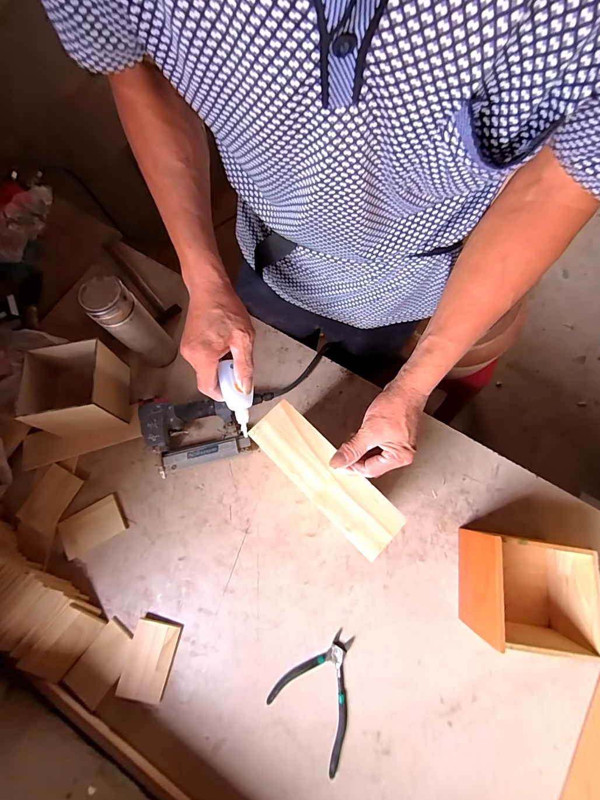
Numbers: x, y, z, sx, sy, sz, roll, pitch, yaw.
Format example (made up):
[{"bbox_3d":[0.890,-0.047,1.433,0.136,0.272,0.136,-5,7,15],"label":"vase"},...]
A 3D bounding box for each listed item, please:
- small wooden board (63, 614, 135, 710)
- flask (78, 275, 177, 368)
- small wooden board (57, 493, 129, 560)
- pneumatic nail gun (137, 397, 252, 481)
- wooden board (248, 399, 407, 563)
[{"bbox_3d":[-0.324,0.431,0.534,0.069,0.008,0.114,34,77,12],"label":"small wooden board"},{"bbox_3d":[-0.286,-0.123,0.576,0.072,0.209,0.067,37,77,13],"label":"flask"},{"bbox_3d":[-0.375,0.227,0.591,0.111,0.013,0.068,-29,74,-7],"label":"small wooden board"},{"bbox_3d":[-0.197,0.052,0.615,0.179,0.052,0.145,-19,73,-4],"label":"pneumatic nail gun"},{"bbox_3d":[0.031,0.096,0.421,0.067,0.014,0.218,-43,76,-11],"label":"wooden board"}]

